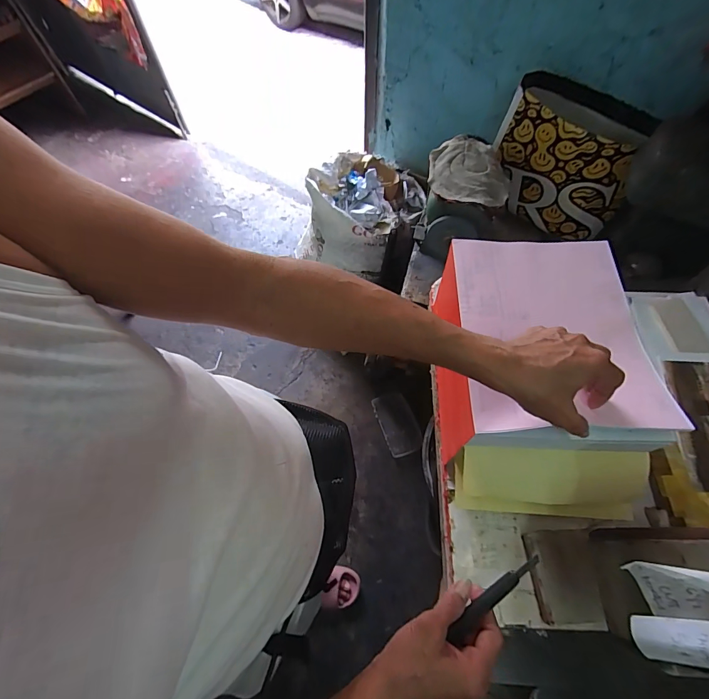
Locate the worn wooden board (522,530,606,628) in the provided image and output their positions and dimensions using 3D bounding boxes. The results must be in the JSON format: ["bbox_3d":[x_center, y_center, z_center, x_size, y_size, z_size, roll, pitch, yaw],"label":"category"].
[{"bbox_3d":[0.264,0.286,0.473,0.076,0.023,0.099,-3,63,-1],"label":"worn wooden board"}]

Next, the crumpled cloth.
[{"bbox_3d":[0.257,-0.396,0.829,0.181,0.044,0.195,9,63,5],"label":"crumpled cloth"}]

